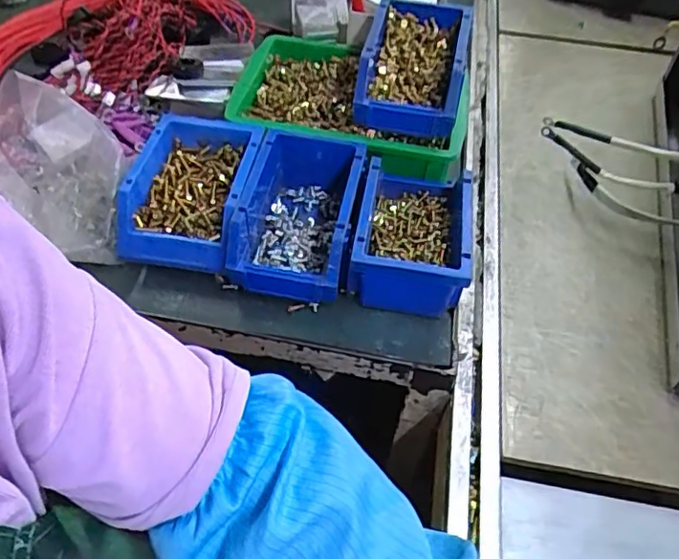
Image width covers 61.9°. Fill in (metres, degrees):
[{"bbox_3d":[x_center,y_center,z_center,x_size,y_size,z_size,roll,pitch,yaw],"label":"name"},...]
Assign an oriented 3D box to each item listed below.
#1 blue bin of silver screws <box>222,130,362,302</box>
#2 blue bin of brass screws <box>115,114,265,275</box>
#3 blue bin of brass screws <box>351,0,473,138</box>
[{"bbox_3d":[-0.040,-0.062,0.552,0.108,0.076,0.167,9,51,4],"label":"blue bin of silver screws"},{"bbox_3d":[-0.141,-0.081,0.546,0.105,0.067,0.152,8,51,3],"label":"blue bin of brass screws"},{"bbox_3d":[0.079,-0.232,0.607,0.107,0.063,0.165,9,51,5],"label":"blue bin of brass screws"}]

